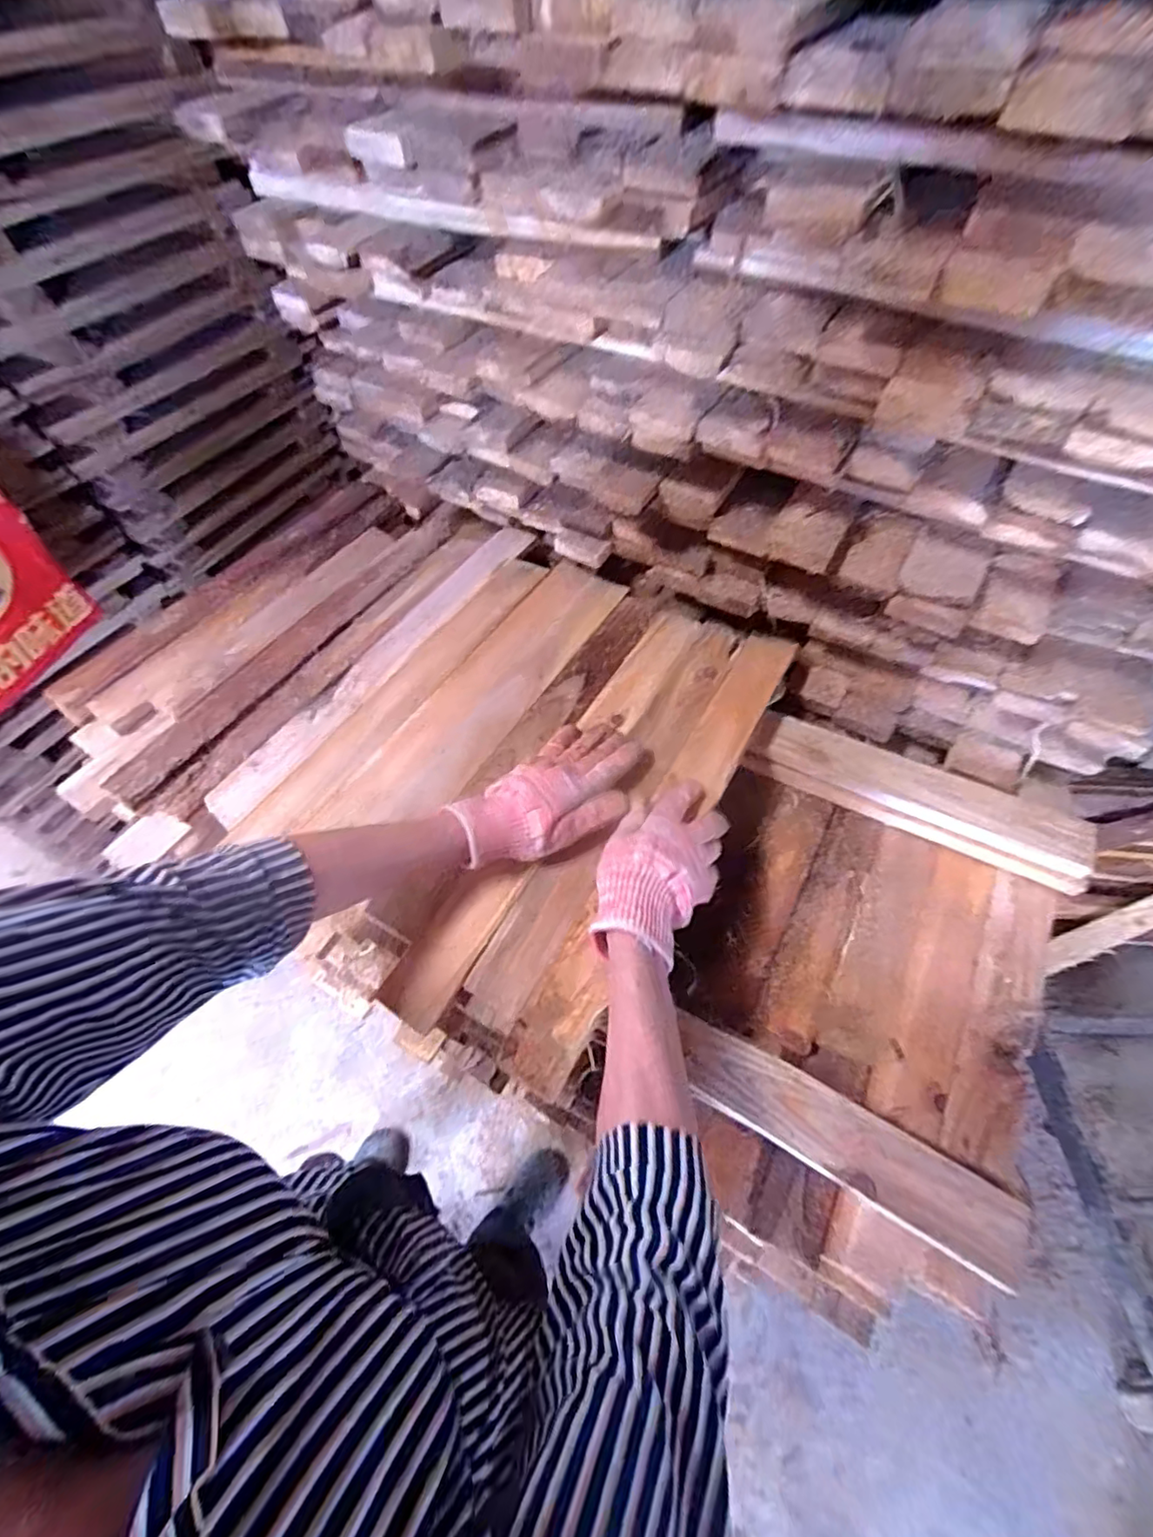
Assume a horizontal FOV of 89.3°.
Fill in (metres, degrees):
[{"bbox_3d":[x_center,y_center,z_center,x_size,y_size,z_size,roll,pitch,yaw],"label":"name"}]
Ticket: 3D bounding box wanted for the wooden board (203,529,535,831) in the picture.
[{"bbox_3d":[-0.207,-0.137,0.662,0.050,0.010,0.490,27,61,16],"label":"wooden board"}]

